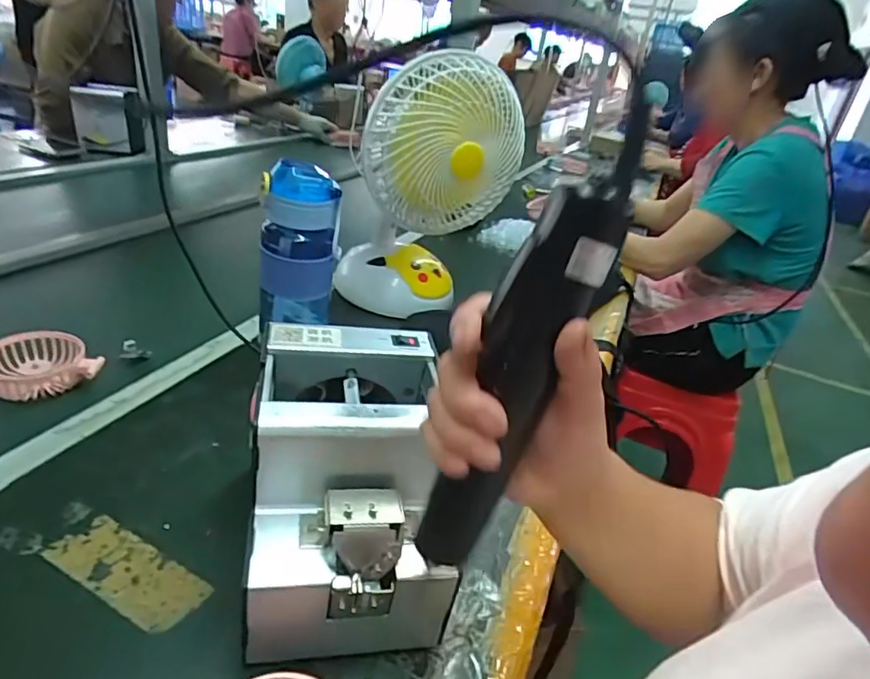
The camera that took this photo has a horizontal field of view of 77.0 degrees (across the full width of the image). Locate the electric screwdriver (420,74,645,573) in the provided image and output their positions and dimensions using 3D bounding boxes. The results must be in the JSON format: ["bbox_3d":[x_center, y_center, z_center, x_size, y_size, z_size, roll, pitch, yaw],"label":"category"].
[{"bbox_3d":[0.042,0.010,0.253,0.038,0.231,0.028,9,20,-30],"label":"electric screwdriver"}]

